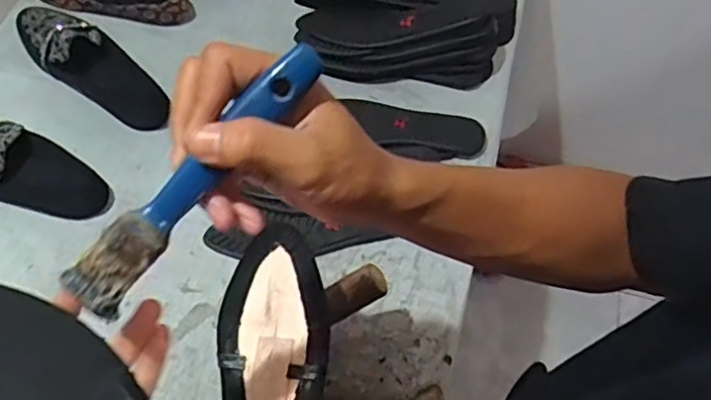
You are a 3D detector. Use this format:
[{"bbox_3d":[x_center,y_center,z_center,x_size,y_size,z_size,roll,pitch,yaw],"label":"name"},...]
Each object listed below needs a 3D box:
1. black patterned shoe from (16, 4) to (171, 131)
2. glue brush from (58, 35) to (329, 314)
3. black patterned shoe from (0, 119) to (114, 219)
[{"bbox_3d":[-0.339,-0.181,0.808,0.240,0.052,0.086,37,65,5],"label":"black patterned shoe"},{"bbox_3d":[-0.075,-0.011,0.294,0.158,0.017,0.025,-47,68,3],"label":"glue brush"},{"bbox_3d":[-0.396,-0.041,0.734,0.229,0.043,0.089,19,61,10],"label":"black patterned shoe"}]

